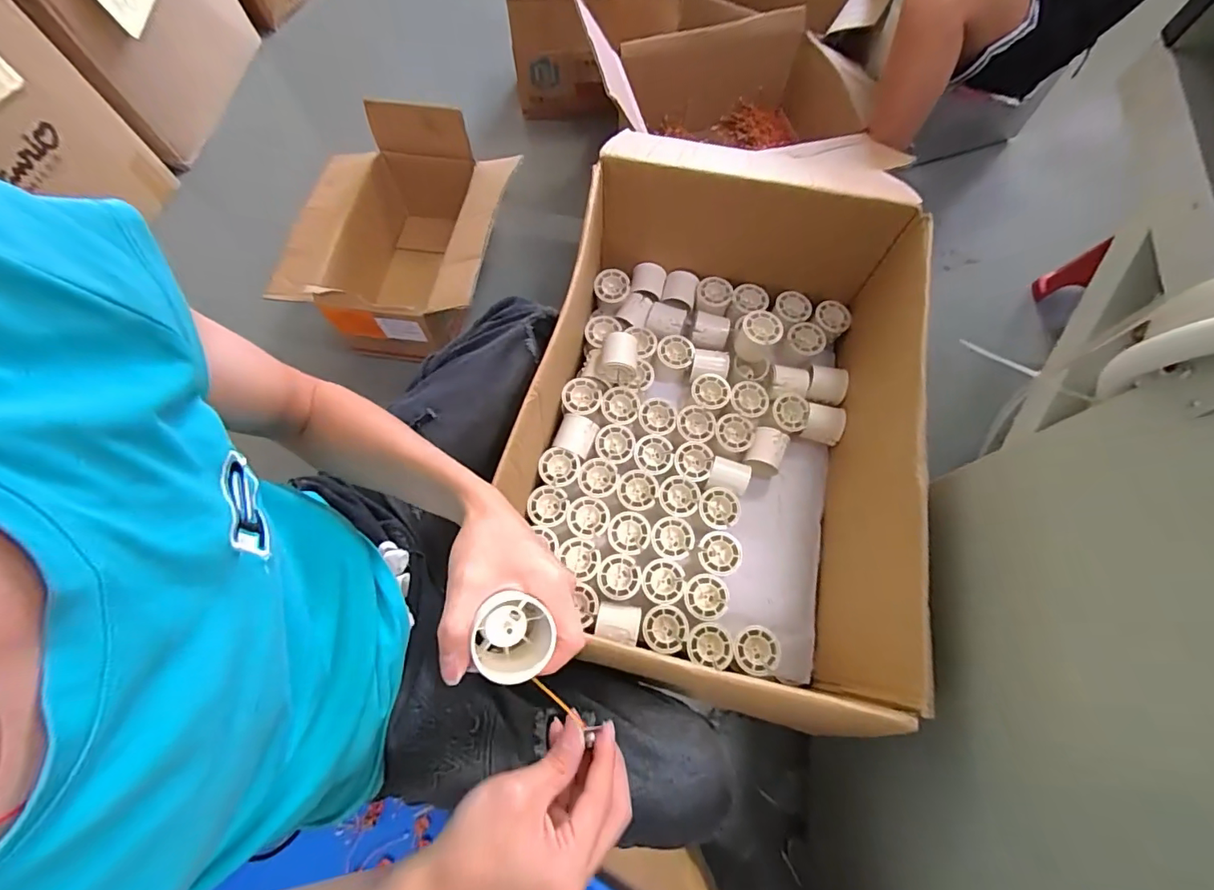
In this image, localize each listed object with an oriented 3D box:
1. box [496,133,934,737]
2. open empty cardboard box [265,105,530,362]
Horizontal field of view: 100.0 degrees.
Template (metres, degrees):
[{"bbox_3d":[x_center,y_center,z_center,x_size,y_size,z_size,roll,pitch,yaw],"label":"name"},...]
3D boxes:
[{"bbox_3d":[0.127,-0.020,0.657,0.423,0.238,0.595,9,69,4],"label":"box"},{"bbox_3d":[-0.401,-0.399,1.017,0.407,0.261,0.405,10,69,5],"label":"open empty cardboard box"}]

